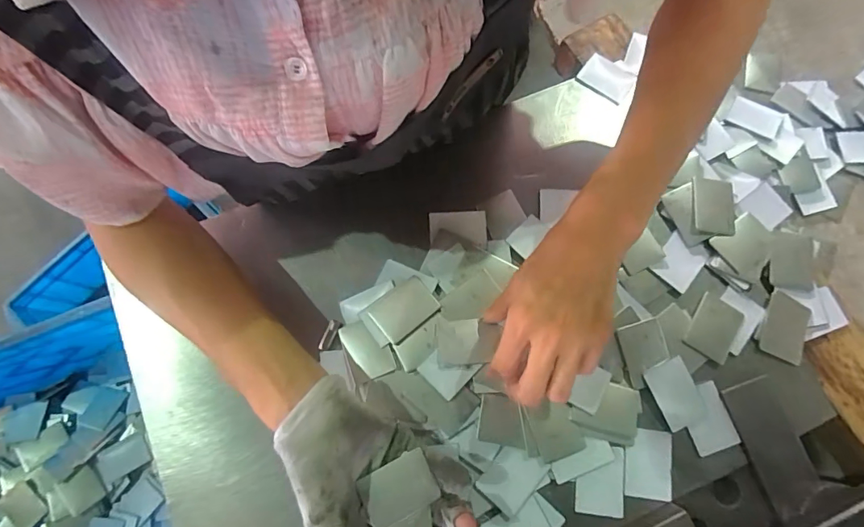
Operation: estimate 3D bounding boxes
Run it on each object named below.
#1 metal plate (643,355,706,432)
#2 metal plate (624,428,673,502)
[{"bbox_3d":[0.185,0.099,0.345,0.034,0.004,0.047,-24,84,-7],"label":"metal plate"},{"bbox_3d":[0.160,0.148,0.334,0.034,0.004,0.047,7,75,1],"label":"metal plate"}]

